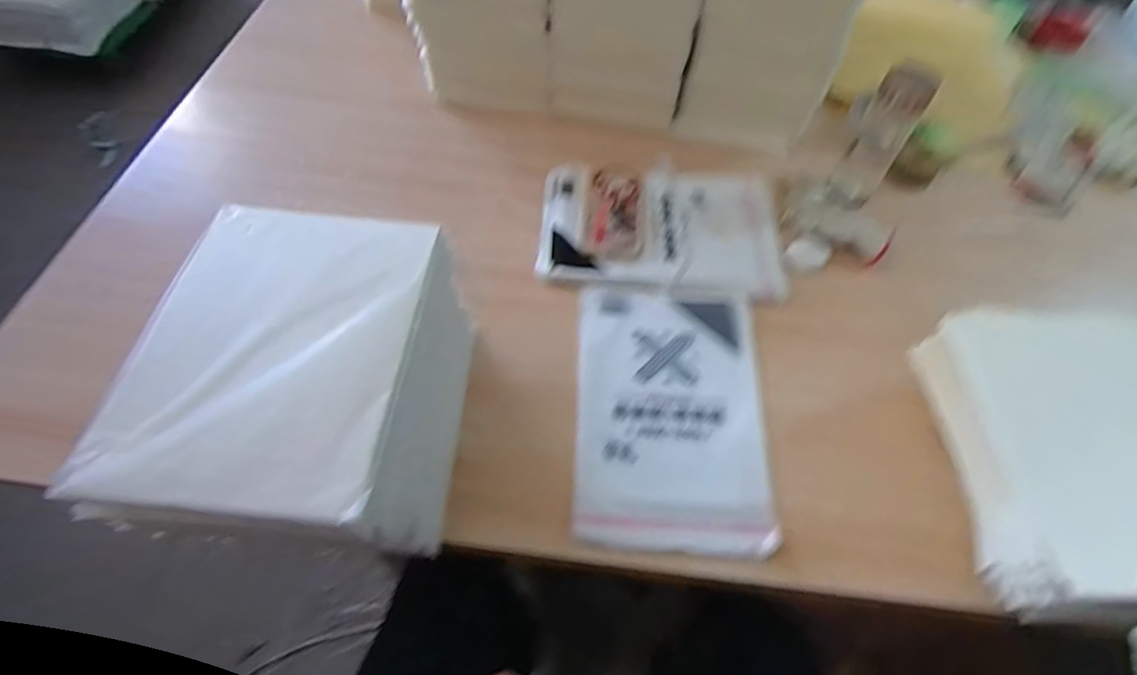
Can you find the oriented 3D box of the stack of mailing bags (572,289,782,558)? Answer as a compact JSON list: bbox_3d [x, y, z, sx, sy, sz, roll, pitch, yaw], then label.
[{"bbox_3d":[0.117,0.082,0.666,0.207,0.022,0.324,4,55,-1],"label":"stack of mailing bags"}]

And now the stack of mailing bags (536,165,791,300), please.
[{"bbox_3d":[0.134,-0.154,0.819,0.336,0.034,0.227,5,55,-1],"label":"stack of mailing bags"}]

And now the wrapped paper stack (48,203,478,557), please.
[{"bbox_3d":[-0.212,0.036,0.497,0.200,0.182,0.286,5,55,0],"label":"wrapped paper stack"}]

